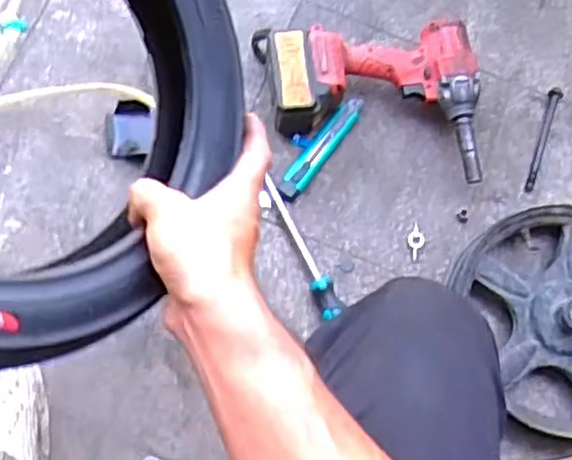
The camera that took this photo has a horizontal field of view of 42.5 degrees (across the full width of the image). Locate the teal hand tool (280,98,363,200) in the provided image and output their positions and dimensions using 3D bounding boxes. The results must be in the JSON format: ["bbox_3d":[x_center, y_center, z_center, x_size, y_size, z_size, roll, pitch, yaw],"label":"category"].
[{"bbox_3d":[0.037,-0.105,0.900,0.046,0.012,0.150,39,77,4],"label":"teal hand tool"}]

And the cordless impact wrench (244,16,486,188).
[{"bbox_3d":[0.099,-0.152,0.878,0.259,0.070,0.190,-1,77,-6],"label":"cordless impact wrench"}]

